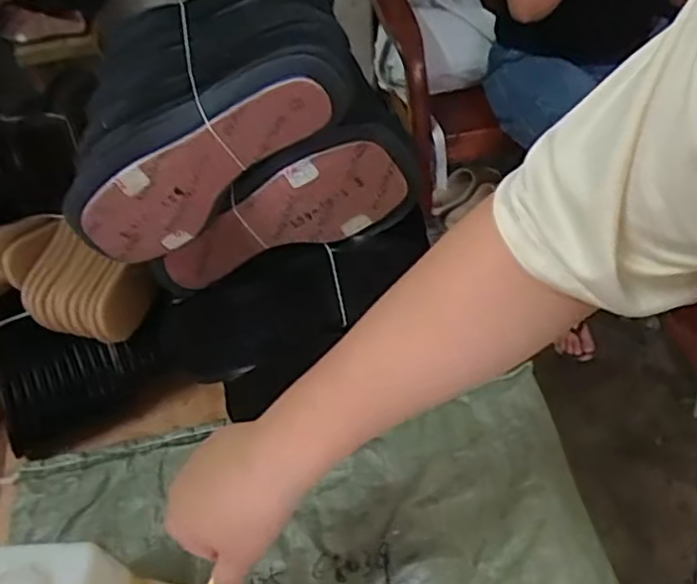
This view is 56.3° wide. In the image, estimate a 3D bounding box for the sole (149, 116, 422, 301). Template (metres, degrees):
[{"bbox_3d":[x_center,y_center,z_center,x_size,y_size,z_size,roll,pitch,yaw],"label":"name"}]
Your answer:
[{"bbox_3d":[-0.061,-0.065,0.564,0.248,0.107,0.033,-25,45,11],"label":"sole"}]

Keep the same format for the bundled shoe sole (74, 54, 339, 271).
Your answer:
[{"bbox_3d":[-0.118,-0.102,0.512,0.234,0.087,0.030,-33,45,11],"label":"bundled shoe sole"}]

